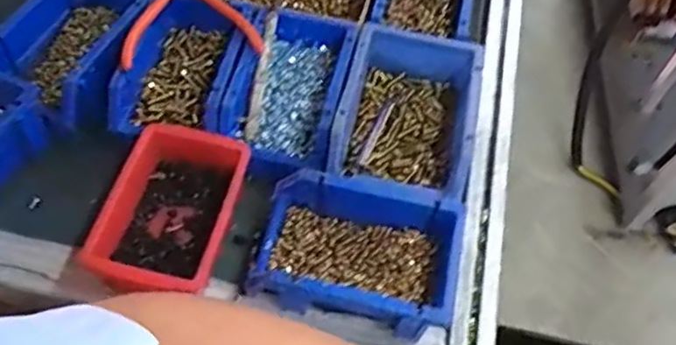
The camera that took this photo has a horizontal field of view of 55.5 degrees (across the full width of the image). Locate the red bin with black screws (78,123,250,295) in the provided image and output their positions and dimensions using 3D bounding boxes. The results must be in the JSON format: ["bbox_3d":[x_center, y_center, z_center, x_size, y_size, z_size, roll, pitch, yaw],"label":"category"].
[{"bbox_3d":[-0.138,0.036,0.550,0.102,0.052,0.153,14,57,6],"label":"red bin with black screws"}]

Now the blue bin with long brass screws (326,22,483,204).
[{"bbox_3d":[0.062,-0.050,0.604,0.119,0.072,0.181,12,57,4],"label":"blue bin with long brass screws"}]

